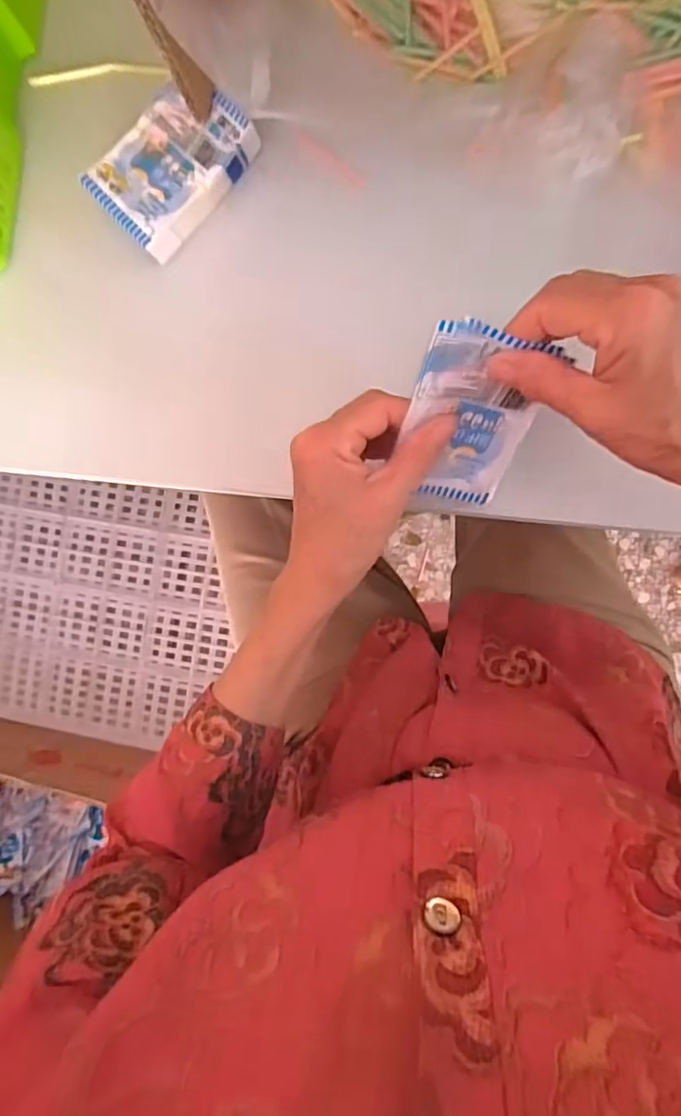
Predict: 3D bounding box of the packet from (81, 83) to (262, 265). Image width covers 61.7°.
[{"bbox_3d":[-0.114,-0.263,0.382,0.072,0.025,0.102,42,95,5],"label":"packet"}]

